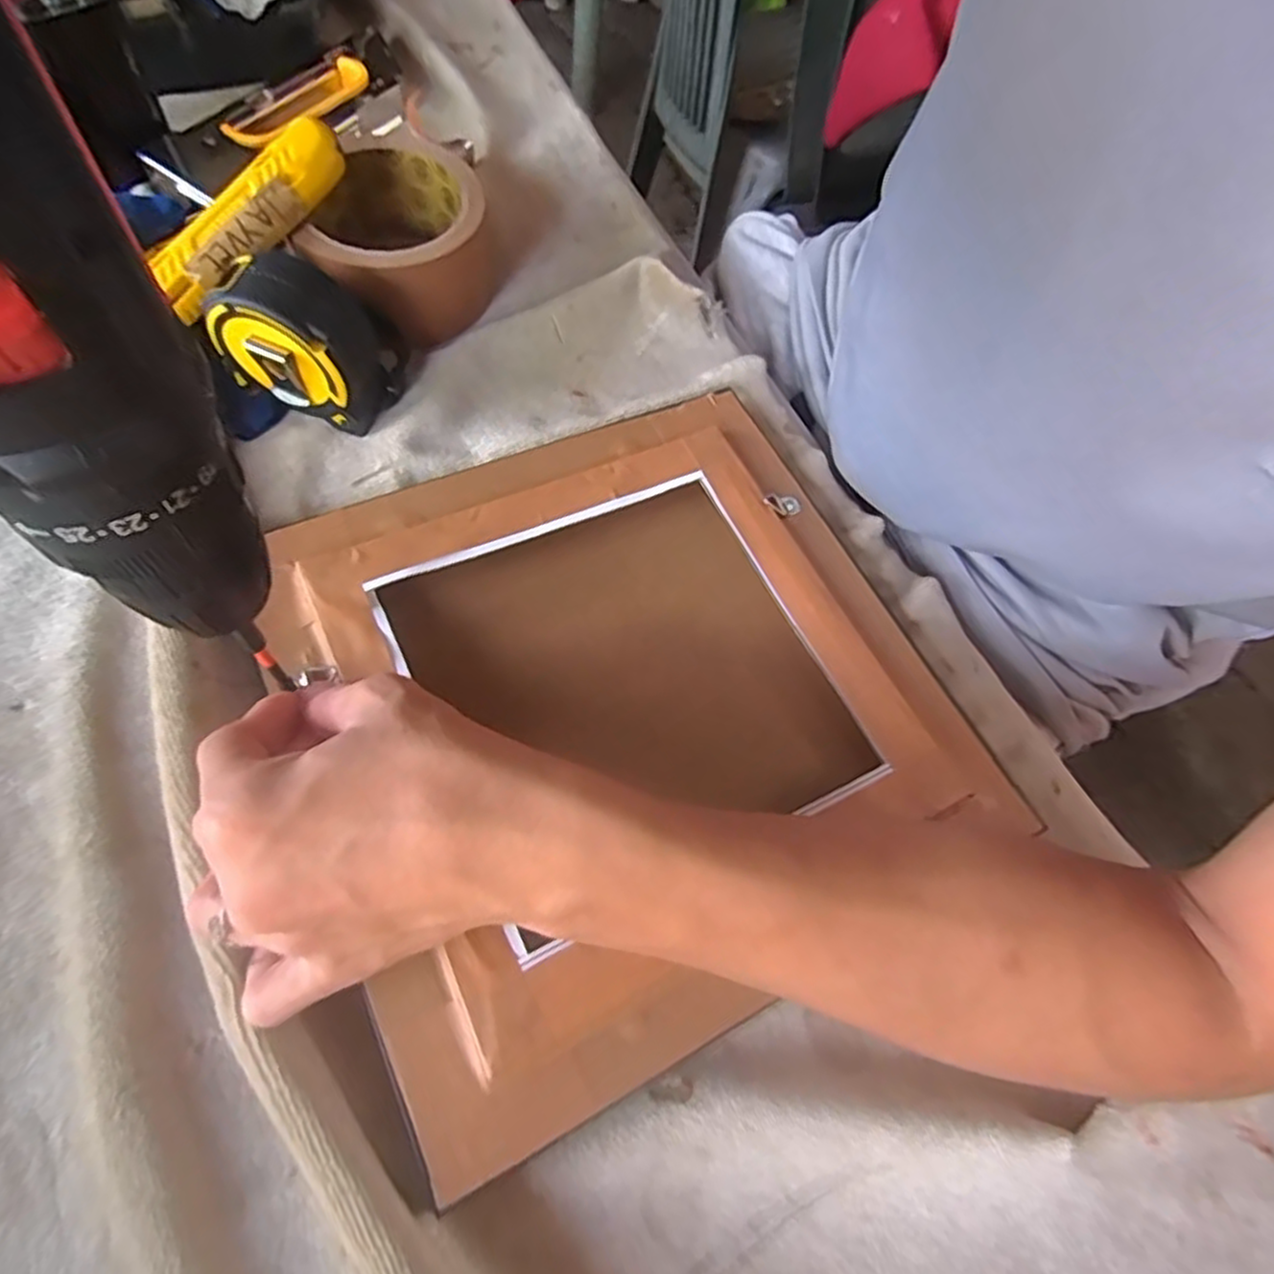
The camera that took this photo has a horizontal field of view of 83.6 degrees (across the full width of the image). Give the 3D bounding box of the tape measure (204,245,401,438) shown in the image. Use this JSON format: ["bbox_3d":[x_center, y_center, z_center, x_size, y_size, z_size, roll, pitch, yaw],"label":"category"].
[{"bbox_3d":[-0.146,-0.132,0.319,0.065,0.063,0.049,13,61,-2],"label":"tape measure"}]

